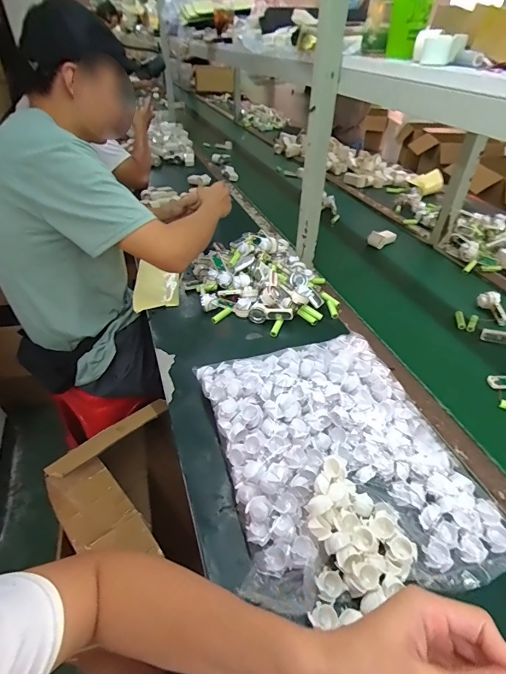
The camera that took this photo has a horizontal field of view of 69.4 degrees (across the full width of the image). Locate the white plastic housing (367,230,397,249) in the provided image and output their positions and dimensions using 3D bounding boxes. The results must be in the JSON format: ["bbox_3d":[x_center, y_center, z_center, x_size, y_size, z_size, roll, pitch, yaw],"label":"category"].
[{"bbox_3d":[0.387,-0.296,1.097,0.085,0.033,0.053,-26,48,-26],"label":"white plastic housing"}]

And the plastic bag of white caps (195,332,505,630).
[{"bbox_3d":[0.120,0.153,0.525,0.333,0.075,0.380,-8,43,-11],"label":"plastic bag of white caps"}]

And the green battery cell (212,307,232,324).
[{"bbox_3d":[-0.070,-0.046,0.807,0.015,0.017,0.054,33,50,31],"label":"green battery cell"}]

